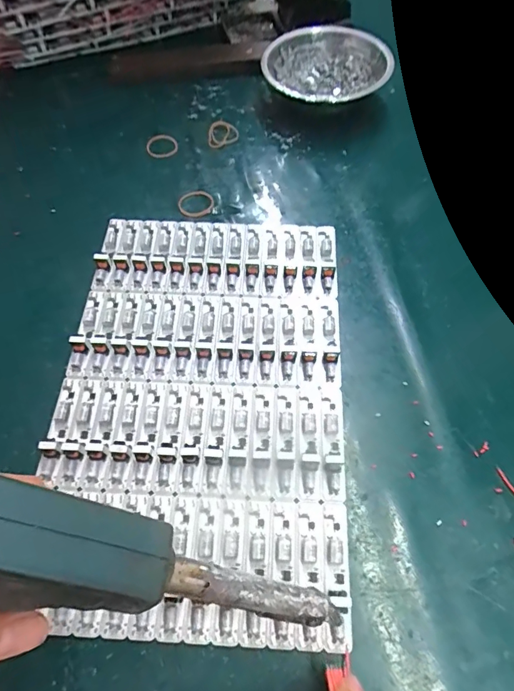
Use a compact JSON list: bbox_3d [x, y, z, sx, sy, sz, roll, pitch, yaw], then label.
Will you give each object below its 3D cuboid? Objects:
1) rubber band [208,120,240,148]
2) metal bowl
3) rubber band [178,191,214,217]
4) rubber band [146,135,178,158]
[{"bbox_3d":[-0.033,-0.210,0.425,0.028,0.004,0.038,6,62,5],"label":"rubber band"},{"bbox_3d":[0.068,-0.268,0.435,0.119,0.041,0.116,-1,62,1],"label":"metal bowl"},{"bbox_3d":[-0.054,-0.126,0.382,0.031,0.006,0.032,-1,62,1],"label":"rubber band"},{"bbox_3d":[-0.093,-0.195,0.418,0.032,0.007,0.027,-3,61,0],"label":"rubber band"}]

